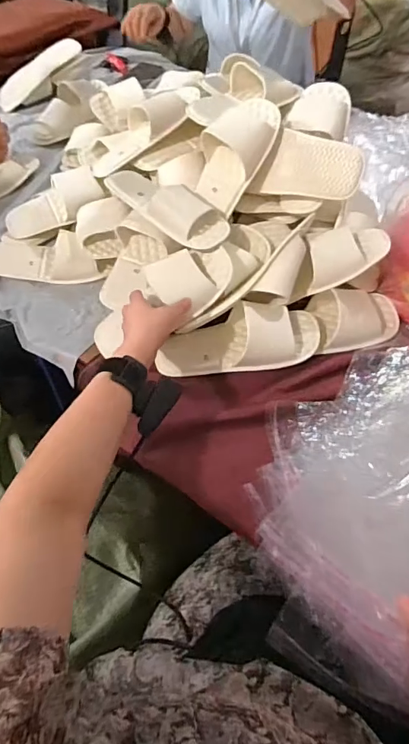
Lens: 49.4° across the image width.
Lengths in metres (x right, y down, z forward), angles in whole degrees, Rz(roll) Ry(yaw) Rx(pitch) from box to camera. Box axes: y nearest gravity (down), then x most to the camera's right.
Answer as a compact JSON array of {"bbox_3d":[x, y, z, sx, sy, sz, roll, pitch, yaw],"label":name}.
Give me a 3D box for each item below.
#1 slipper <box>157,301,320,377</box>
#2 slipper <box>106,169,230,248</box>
[{"bbox_3d":[0.054,-0.057,0.660,0.242,0.056,0.112,-1,53,-1],"label":"slipper"},{"bbox_3d":[-0.062,-0.257,0.706,0.208,0.061,0.100,27,58,19],"label":"slipper"}]

